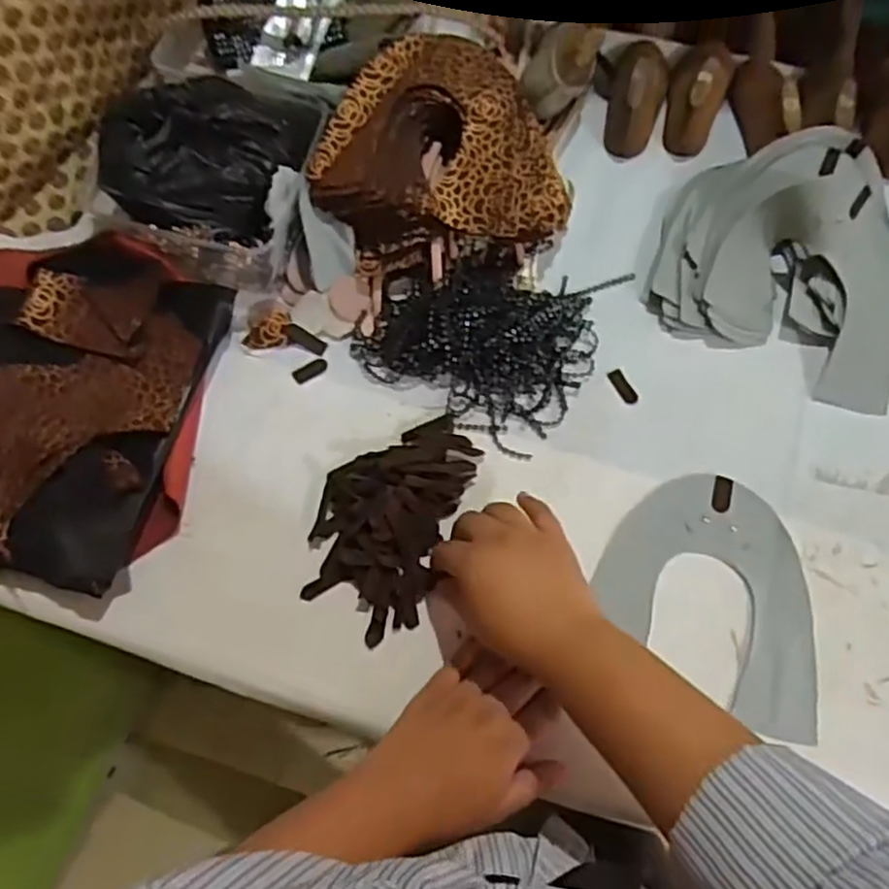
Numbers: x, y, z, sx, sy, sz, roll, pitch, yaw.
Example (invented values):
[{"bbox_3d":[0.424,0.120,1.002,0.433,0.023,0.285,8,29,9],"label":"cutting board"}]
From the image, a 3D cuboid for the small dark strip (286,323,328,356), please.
[{"bbox_3d":[-0.109,-0.082,0.571,0.035,0.006,0.012,29,68,13],"label":"small dark strip"}]

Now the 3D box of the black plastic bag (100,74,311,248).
[{"bbox_3d":[-0.181,-0.224,0.551,0.124,0.077,0.126,17,66,9],"label":"black plastic bag"}]

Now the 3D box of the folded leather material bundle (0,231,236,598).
[{"bbox_3d":[-0.290,-0.035,0.530,0.228,0.035,0.257,9,65,5],"label":"folded leather material bundle"}]

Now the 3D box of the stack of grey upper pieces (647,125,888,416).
[{"bbox_3d":[0.278,-0.157,0.570,0.201,0.064,0.223,17,66,8],"label":"stack of grey upper pieces"}]

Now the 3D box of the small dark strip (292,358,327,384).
[{"bbox_3d":[-0.104,-0.057,0.562,0.027,0.004,0.013,-37,69,-15],"label":"small dark strip"}]

